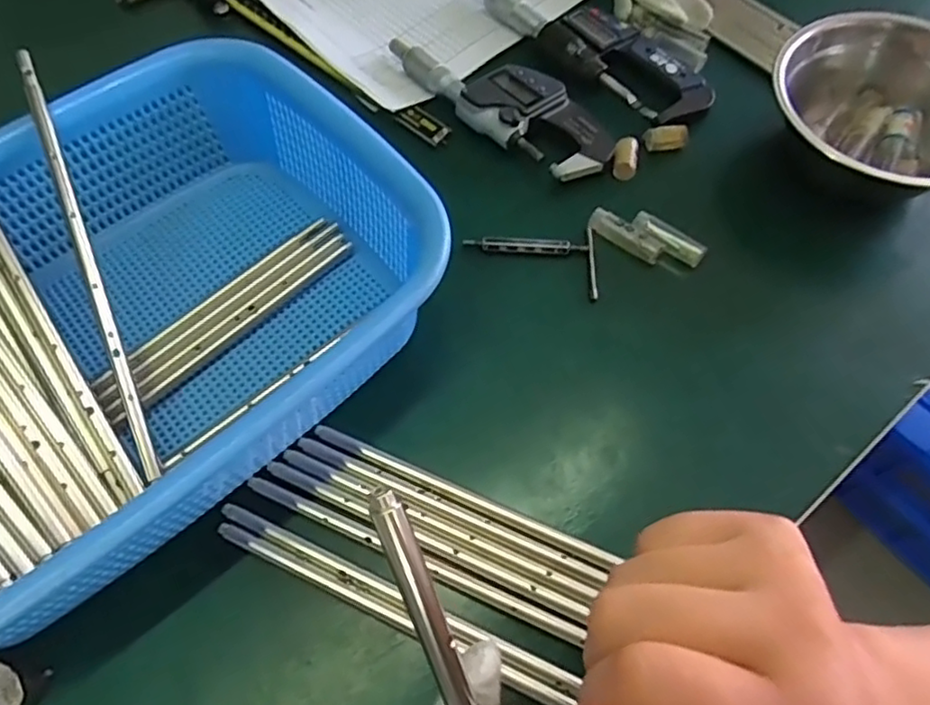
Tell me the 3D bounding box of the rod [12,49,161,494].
[{"bbox_3d":[-0.175,-0.043,0.300,0.007,0.008,0.211,-19,84,-10],"label":"rod"}]

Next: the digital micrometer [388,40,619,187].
[{"bbox_3d":[0.020,-0.162,0.405,0.161,0.020,0.053,36,68,17],"label":"digital micrometer"}]

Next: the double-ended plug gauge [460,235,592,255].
[{"bbox_3d":[0.034,-0.059,0.359,0.066,0.008,0.009,2,63,1],"label":"double-ended plug gauge"}]

